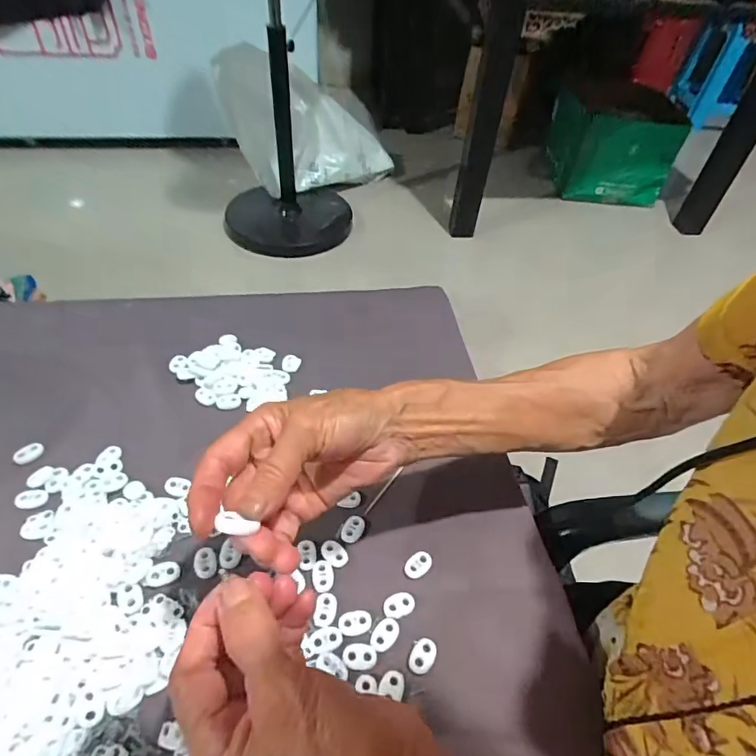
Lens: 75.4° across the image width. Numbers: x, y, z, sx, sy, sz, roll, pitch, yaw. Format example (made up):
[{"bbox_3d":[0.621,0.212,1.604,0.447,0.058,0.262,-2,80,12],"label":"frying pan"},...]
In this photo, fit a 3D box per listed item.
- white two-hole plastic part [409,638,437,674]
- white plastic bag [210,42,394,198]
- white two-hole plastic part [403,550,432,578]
[{"bbox_3d":[0.030,0.184,0.326,0.015,0.004,0.022,25,49,19],"label":"white two-hole plastic part"},{"bbox_3d":[-0.211,-0.885,1.677,0.604,0.439,0.373,-6,47,-10],"label":"white plastic bag"},{"bbox_3d":[0.030,0.141,0.371,0.023,0.006,0.015,-29,54,-28],"label":"white two-hole plastic part"}]

